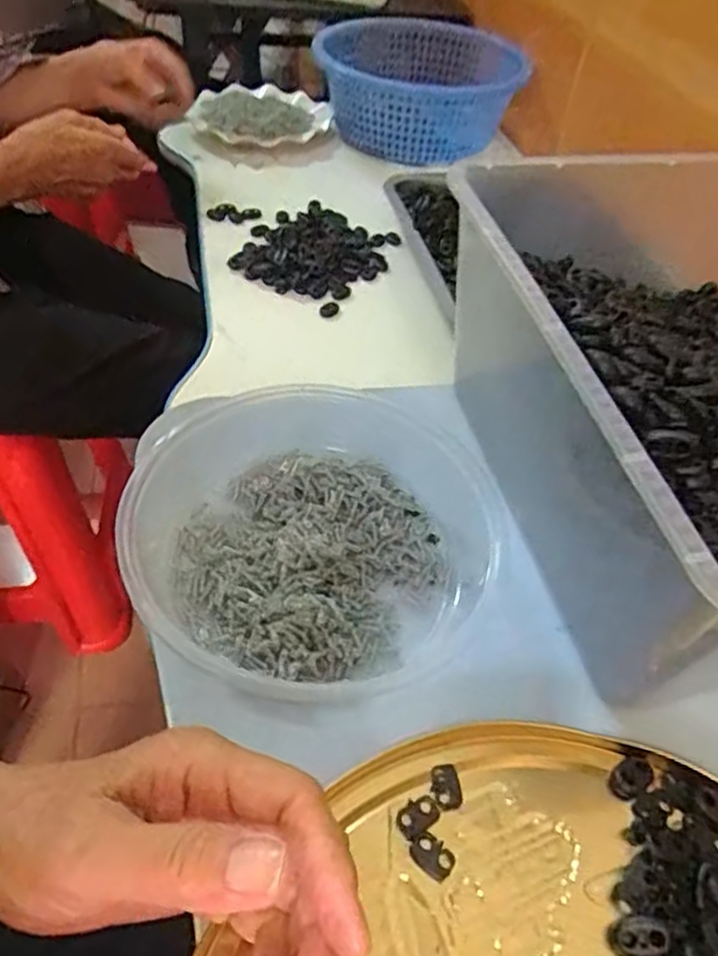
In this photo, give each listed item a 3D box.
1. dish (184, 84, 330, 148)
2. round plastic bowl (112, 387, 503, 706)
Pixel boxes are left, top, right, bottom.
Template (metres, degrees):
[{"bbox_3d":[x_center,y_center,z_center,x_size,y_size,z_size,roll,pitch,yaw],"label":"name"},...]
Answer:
[{"bbox_3d":[-0.136,-0.493,0.946,0.186,0.033,0.158,-2,48,-7],"label":"dish"},{"bbox_3d":[-0.019,0.019,0.377,0.193,0.052,0.209,3,48,-3],"label":"round plastic bowl"}]

